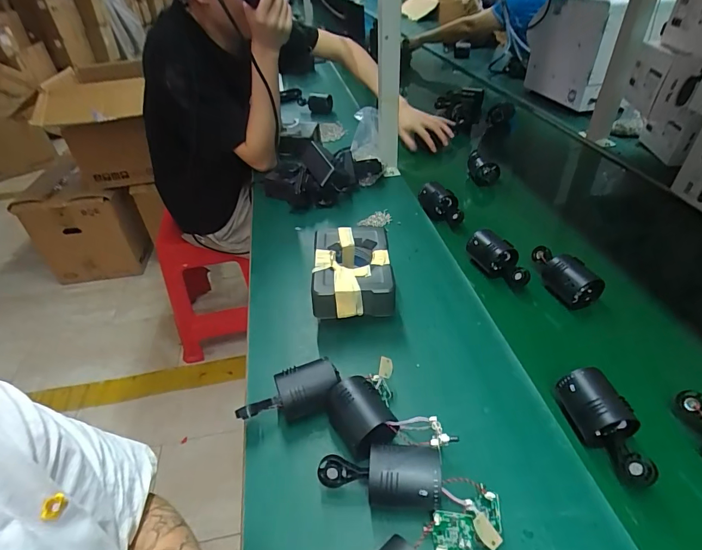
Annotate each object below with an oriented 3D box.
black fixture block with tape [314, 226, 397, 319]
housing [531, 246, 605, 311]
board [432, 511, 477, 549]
[{"bbox_3d":[0.002,-0.011,0.591,0.109,0.047,0.154,-3,40,1],"label":"black fixture block with tape"},{"bbox_3d":[0.329,-0.001,0.627,0.054,0.069,0.110,-15,41,-14],"label":"housing"},{"bbox_3d":[0.090,0.228,0.354,0.036,0.009,0.037,4,82,19],"label":"board"}]

